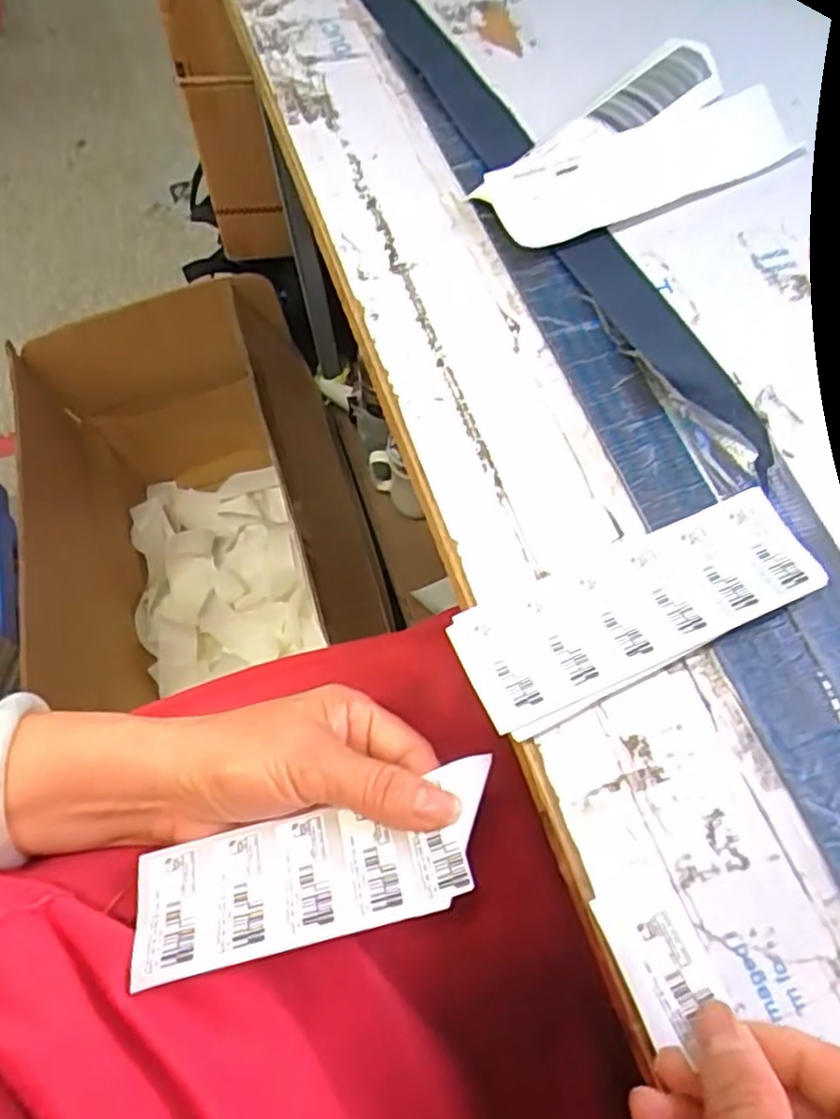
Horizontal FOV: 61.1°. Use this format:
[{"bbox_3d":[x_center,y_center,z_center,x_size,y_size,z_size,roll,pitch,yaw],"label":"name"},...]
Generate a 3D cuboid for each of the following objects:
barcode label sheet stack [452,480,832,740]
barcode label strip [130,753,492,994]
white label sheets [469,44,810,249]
[{"bbox_3d":[0.093,0.021,0.310,0.156,0.016,0.058,-24,66,-10],"label":"barcode label sheet stack"},{"bbox_3d":[-0.039,0.118,0.271,0.140,0.008,0.049,-14,43,-5],"label":"barcode label strip"},{"bbox_3d":[0.129,-0.258,0.444,0.204,0.019,0.107,-31,67,-13],"label":"white label sheets"}]

